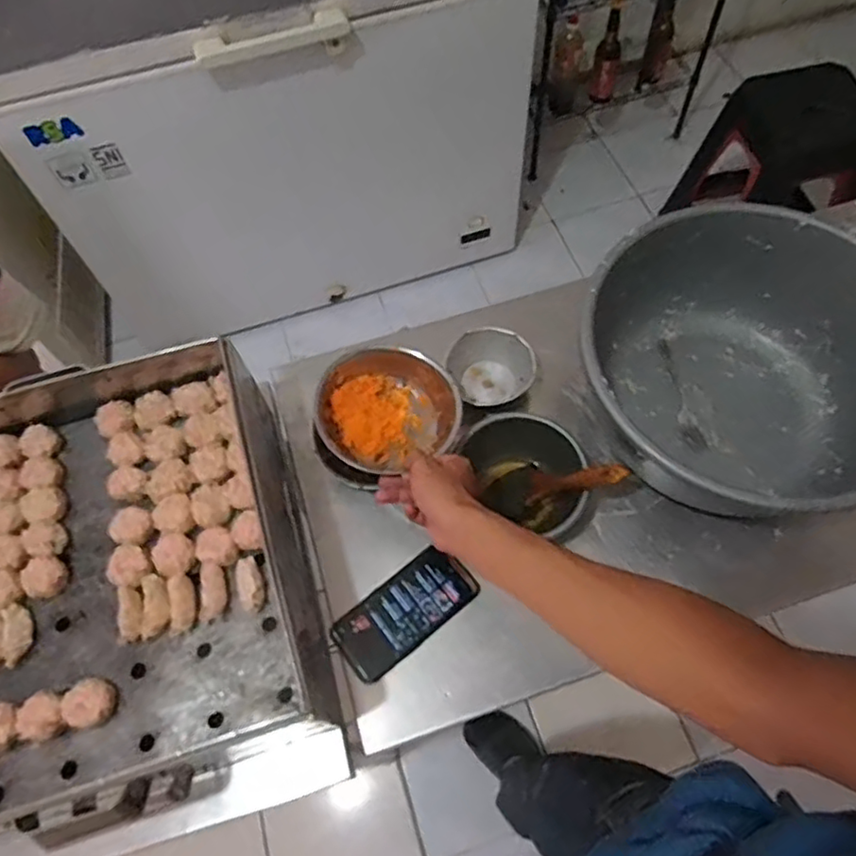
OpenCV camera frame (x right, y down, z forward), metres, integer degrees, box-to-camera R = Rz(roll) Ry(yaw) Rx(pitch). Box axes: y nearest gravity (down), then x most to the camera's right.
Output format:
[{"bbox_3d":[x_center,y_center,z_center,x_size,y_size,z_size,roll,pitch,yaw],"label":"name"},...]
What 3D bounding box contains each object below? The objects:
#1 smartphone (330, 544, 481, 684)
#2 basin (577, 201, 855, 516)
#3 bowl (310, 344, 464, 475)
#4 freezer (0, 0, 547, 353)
[{"bbox_3d":[-0.026,0.205,0.719,0.162,0.012,0.077,-37,68,-15],"label":"smartphone"},{"bbox_3d":[0.347,-0.054,0.739,0.355,0.193,0.340,-1,63,2],"label":"basin"},{"bbox_3d":[-0.048,-0.021,0.724,0.152,0.054,0.156,1,64,-1],"label":"bowl"},{"bbox_3d":[-0.330,-0.796,1.579,1.177,0.819,0.587,-18,64,-6],"label":"freezer"}]

